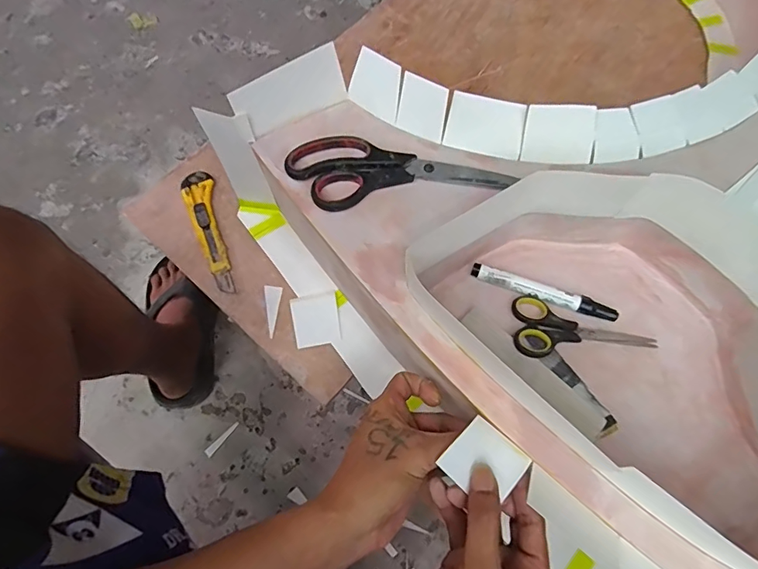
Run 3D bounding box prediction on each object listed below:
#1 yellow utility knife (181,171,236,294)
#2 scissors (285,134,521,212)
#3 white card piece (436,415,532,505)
[{"bbox_3d":[-0.204,-0.064,0.571,0.035,0.014,0.164,-19,69,-6],"label":"yellow utility knife"},{"bbox_3d":[0.019,-0.107,0.433,0.200,0.011,0.072,-5,68,0],"label":"scissors"},{"bbox_3d":[0.076,0.127,0.339,0.048,0.004,0.052,43,57,12],"label":"white card piece"}]

